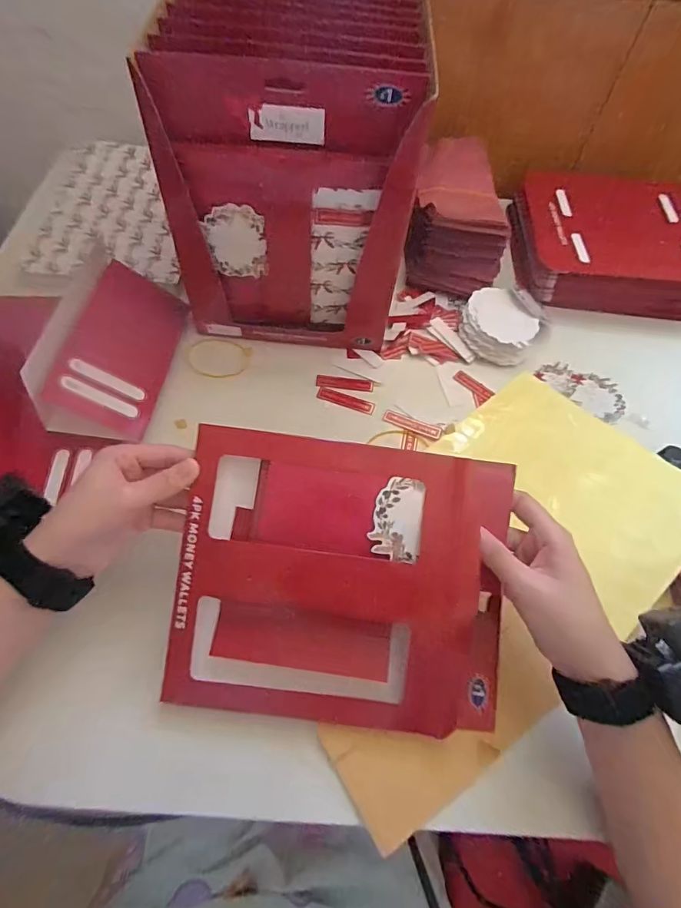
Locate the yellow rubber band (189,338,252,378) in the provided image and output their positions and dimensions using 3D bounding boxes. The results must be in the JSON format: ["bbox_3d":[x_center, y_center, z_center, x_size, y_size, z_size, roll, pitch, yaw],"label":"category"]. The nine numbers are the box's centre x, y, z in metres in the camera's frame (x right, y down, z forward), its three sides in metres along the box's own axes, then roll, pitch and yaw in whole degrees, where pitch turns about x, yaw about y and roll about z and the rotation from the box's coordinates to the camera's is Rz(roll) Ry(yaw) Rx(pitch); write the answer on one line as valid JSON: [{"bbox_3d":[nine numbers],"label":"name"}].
[{"bbox_3d":[-0.128,-0.099,0.472,0.063,0.004,0.050,11,61,-5],"label":"yellow rubber band"}]

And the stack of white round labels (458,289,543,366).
[{"bbox_3d":[0.179,-0.146,0.513,0.081,0.035,0.087,28,61,12],"label":"stack of white round labels"}]

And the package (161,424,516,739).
[{"bbox_3d":[0.002,0.089,0.324,0.223,0.024,0.193,7,85,1],"label":"package"}]

